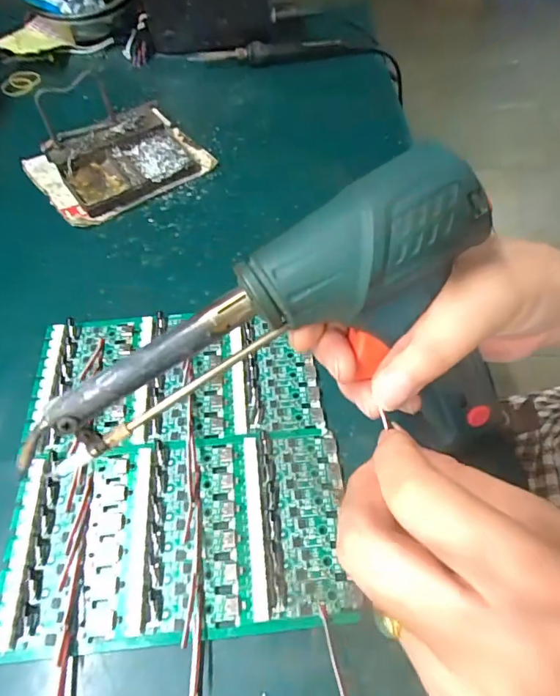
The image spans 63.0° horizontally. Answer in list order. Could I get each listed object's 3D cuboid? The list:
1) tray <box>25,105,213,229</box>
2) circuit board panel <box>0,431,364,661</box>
[{"bbox_3d":[-0.153,-0.181,0.434,0.147,0.032,0.112,-32,61,-18],"label":"tray"},{"bbox_3d":[-0.055,0.101,0.252,0.182,0.008,0.101,-5,56,-2],"label":"circuit board panel"}]

